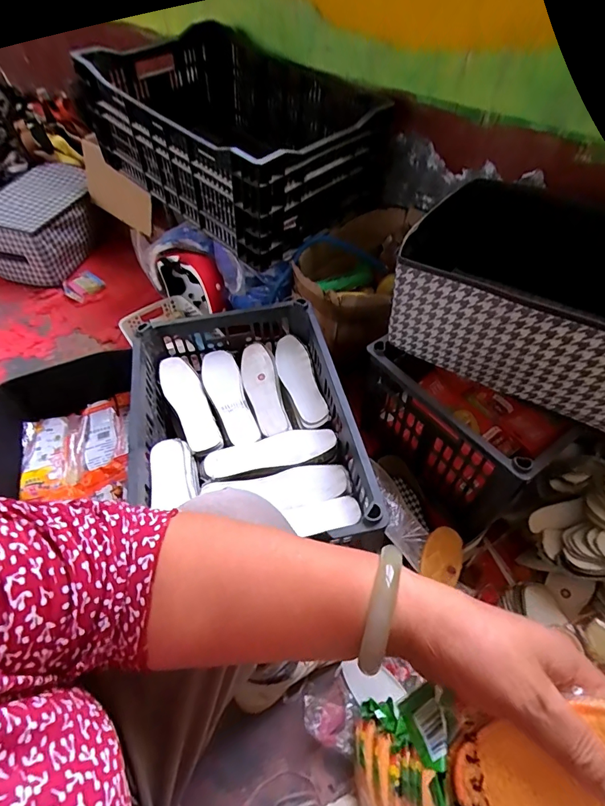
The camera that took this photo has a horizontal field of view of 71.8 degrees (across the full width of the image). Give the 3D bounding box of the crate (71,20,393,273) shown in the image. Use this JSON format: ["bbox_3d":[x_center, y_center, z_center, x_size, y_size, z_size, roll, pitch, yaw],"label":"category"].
[{"bbox_3d":[-0.137,-0.623,0.967,0.451,0.249,0.596,-37,62,-22],"label":"crate"}]

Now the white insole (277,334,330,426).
[{"bbox_3d":[-0.006,-0.046,0.805,0.061,0.018,0.217,-12,56,-8],"label":"white insole"}]

